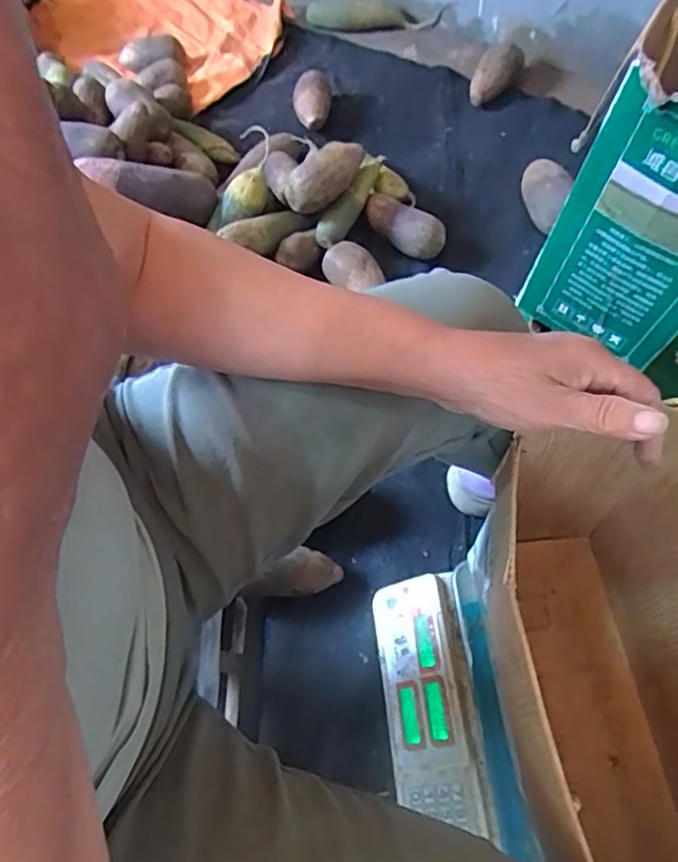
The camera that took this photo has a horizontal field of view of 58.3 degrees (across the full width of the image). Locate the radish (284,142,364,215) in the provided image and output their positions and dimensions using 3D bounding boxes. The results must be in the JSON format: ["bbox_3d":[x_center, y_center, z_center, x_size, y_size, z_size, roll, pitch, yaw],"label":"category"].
[{"bbox_3d":[-0.021,-0.387,0.923,0.133,0.069,0.045,-39,66,-18],"label":"radish"}]

